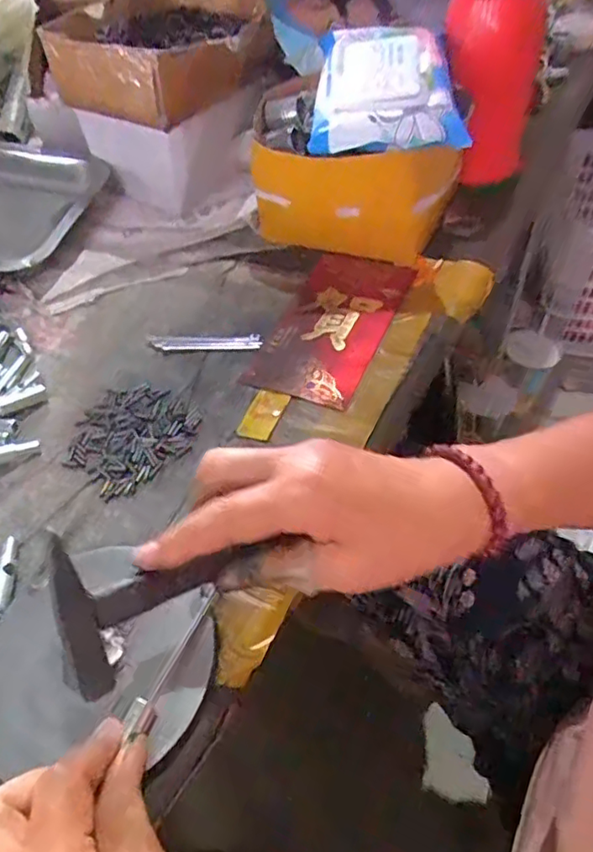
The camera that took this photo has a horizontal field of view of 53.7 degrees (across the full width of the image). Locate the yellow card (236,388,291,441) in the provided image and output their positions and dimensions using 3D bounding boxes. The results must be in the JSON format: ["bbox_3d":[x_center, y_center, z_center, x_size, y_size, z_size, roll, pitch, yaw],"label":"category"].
[{"bbox_3d":[-0.023,-0.009,0.415,0.025,0.004,0.046,16,55,16],"label":"yellow card"}]

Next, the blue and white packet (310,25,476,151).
[{"bbox_3d":[0.069,-0.265,0.451,0.109,0.031,0.154,3,52,6],"label":"blue and white packet"}]

